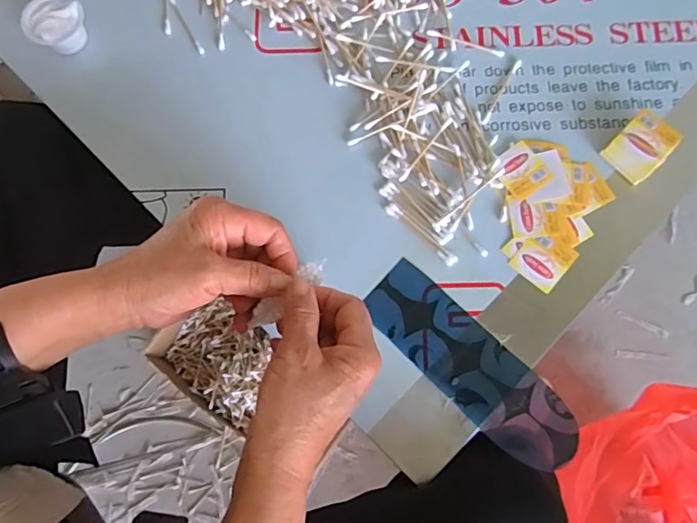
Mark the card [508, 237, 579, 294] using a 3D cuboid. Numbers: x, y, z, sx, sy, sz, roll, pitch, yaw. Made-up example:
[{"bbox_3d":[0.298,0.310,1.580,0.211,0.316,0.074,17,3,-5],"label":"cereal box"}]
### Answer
[{"bbox_3d":[0.160,-0.001,0.422,0.038,0.004,0.043,40,80,10],"label":"card"}]

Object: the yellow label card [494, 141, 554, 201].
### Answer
[{"bbox_3d":[0.148,-0.078,0.439,0.042,0.006,0.043,-36,78,-7],"label":"yellow label card"}]

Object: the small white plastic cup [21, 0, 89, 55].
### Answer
[{"bbox_3d":[-0.268,-0.218,0.477,0.044,0.034,0.052,32,79,8],"label":"small white plastic cup"}]

